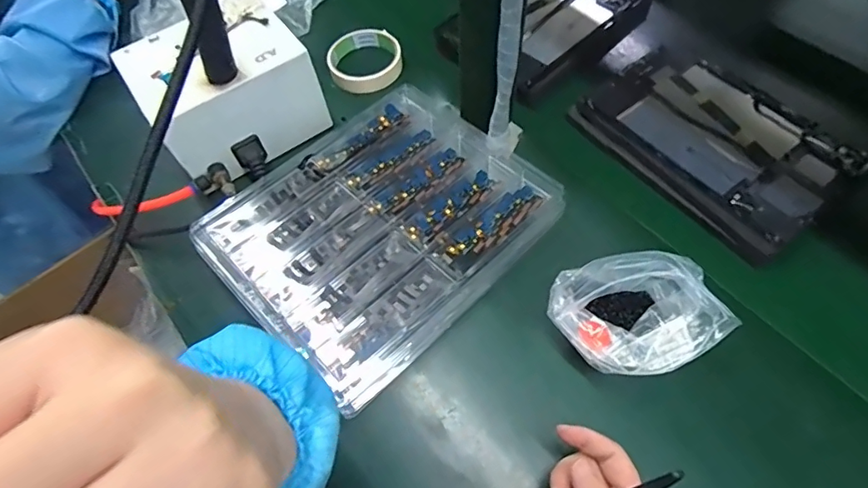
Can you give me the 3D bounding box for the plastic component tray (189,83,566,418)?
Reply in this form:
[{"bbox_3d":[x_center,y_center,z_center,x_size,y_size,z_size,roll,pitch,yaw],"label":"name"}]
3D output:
[{"bbox_3d":[-0.045,-0.021,0.468,0.229,0.041,0.277,40,68,22],"label":"plastic component tray"}]

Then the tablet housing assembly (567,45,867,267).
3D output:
[{"bbox_3d":[0.280,-0.107,0.503,0.158,0.024,0.238,-34,64,-16],"label":"tablet housing assembly"}]

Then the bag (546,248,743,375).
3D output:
[{"bbox_3d":[0.154,0.054,0.382,0.118,0.072,0.079,-3,60,0],"label":"bag"}]

